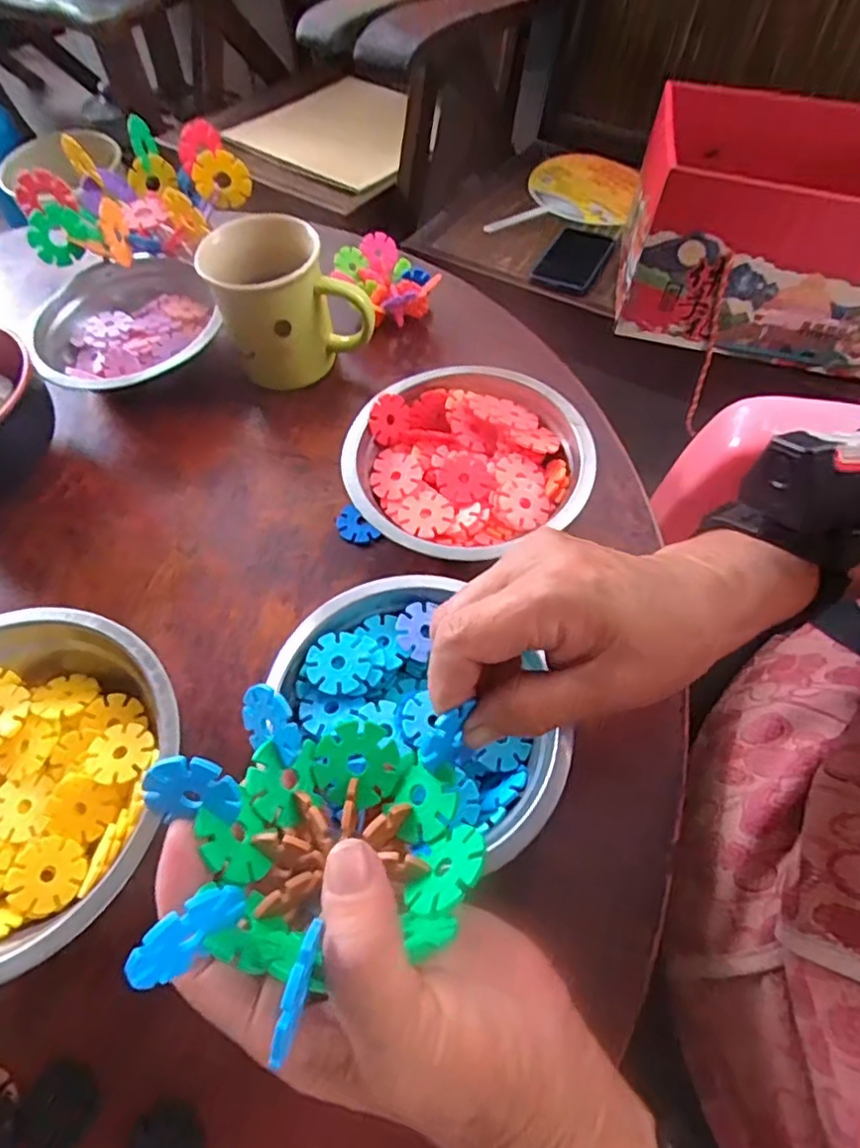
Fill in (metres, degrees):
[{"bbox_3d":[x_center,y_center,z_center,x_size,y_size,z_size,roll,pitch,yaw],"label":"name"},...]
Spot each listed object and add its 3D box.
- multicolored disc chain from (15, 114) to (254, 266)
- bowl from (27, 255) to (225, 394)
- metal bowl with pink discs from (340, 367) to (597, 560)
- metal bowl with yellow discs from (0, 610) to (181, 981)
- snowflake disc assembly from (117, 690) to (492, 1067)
[{"bbox_3d":[-0.237,-0.303,0.498,0.163,0.048,0.145,-26,63,-12],"label":"multicolored disc chain"},{"bbox_3d":[-0.224,-0.181,0.473,0.134,0.042,0.129,-11,61,-4],"label":"bowl"},{"bbox_3d":[0.020,-0.063,0.386,0.141,0.044,0.133,-1,60,1],"label":"metal bowl with pink discs"},{"bbox_3d":[-0.203,0.098,0.295,0.153,0.058,0.159,-1,60,1],"label":"metal bowl with yellow discs"},{"bbox_3d":[-0.038,0.084,0.198,0.103,0.061,0.089,13,62,9],"label":"snowflake disc assembly"}]

